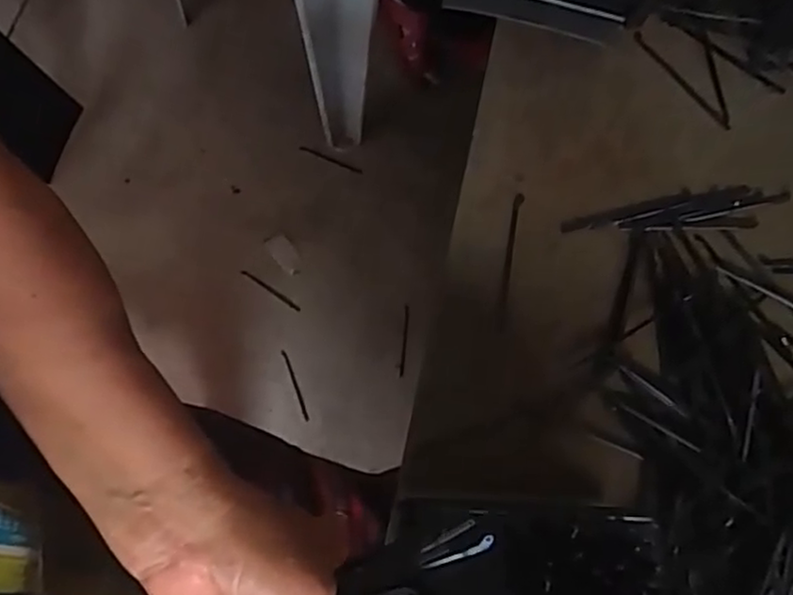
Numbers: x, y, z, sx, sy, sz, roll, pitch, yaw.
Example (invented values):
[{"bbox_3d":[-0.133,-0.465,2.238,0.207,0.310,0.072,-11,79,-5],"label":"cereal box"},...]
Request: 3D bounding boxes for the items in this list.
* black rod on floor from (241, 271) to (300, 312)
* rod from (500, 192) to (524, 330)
[{"bbox_3d":[-0.191,-0.010,1.030,0.104,0.008,0.010,33,74,9],"label":"black rod on floor"},{"bbox_3d":[0.088,-0.029,0.523,0.007,0.004,0.113,11,72,2],"label":"rod"}]

